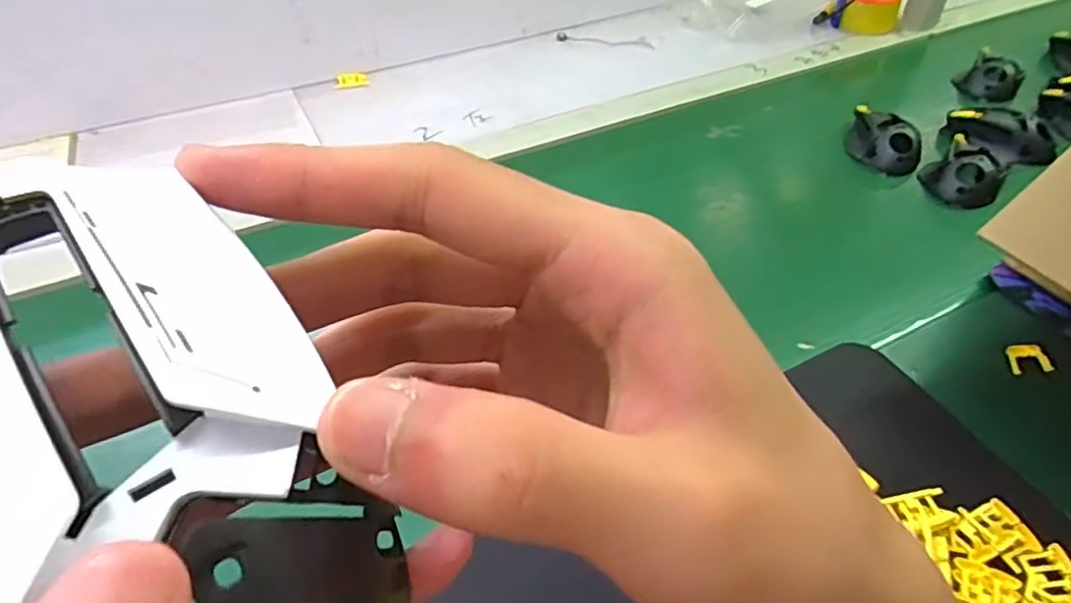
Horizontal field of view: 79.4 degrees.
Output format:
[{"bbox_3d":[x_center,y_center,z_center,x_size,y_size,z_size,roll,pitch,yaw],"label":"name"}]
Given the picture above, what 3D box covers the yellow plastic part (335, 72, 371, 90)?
[{"bbox_3d":[-0.243,-0.293,0.854,0.044,0.011,0.025,-13,46,-13],"label":"yellow plastic part"}]

